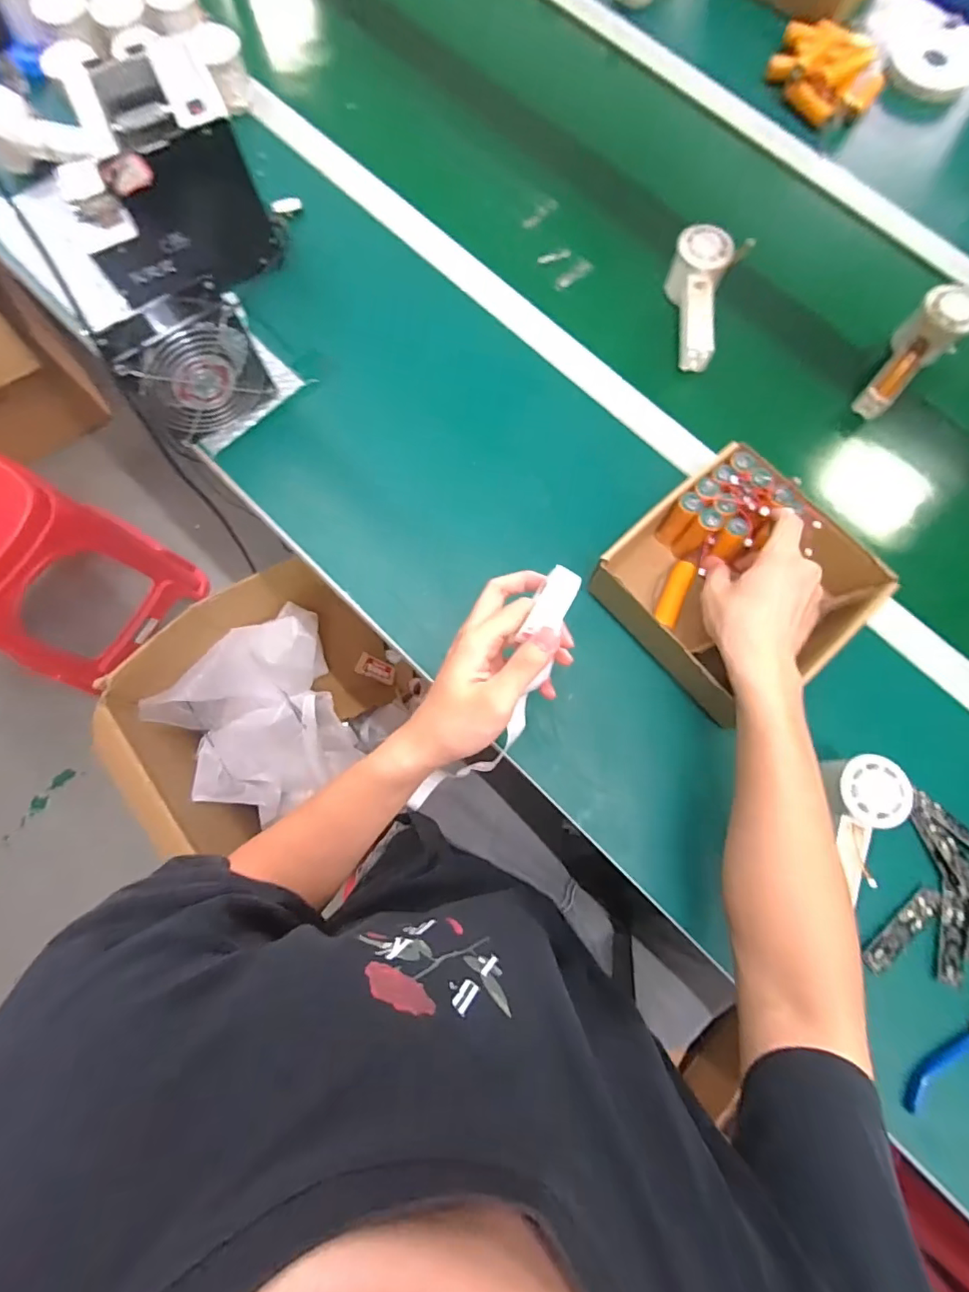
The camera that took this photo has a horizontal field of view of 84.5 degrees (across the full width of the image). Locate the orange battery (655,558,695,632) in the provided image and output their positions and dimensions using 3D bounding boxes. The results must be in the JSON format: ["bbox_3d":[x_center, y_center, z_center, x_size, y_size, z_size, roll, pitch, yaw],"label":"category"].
[{"bbox_3d":[0.189,-0.051,0.529,0.021,0.016,0.074,22,77,4],"label":"orange battery"}]

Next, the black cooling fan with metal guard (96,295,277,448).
[{"bbox_3d":[-0.286,-0.274,0.529,0.121,0.112,0.048,-37,80,-9],"label":"black cooling fan with metal guard"}]

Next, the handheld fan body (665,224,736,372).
[{"bbox_3d":[0.231,-0.382,0.591,0.056,0.049,0.151,12,77,1],"label":"handheld fan body"}]

